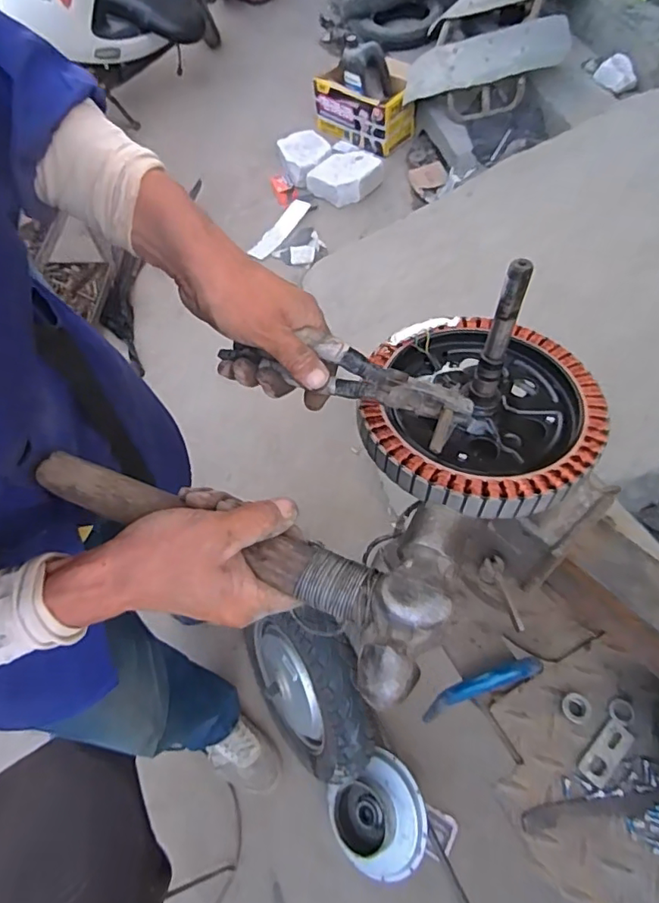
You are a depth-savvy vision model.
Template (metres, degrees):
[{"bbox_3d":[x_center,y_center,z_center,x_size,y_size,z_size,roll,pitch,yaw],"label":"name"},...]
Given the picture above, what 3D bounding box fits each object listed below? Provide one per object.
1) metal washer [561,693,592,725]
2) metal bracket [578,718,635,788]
[{"bbox_3d":[0.238,0.247,0.518,0.028,0.015,0.027,-2,59,3],"label":"metal washer"},{"bbox_3d":[0.259,0.281,0.503,0.028,0.004,0.060,39,69,23],"label":"metal bracket"}]

